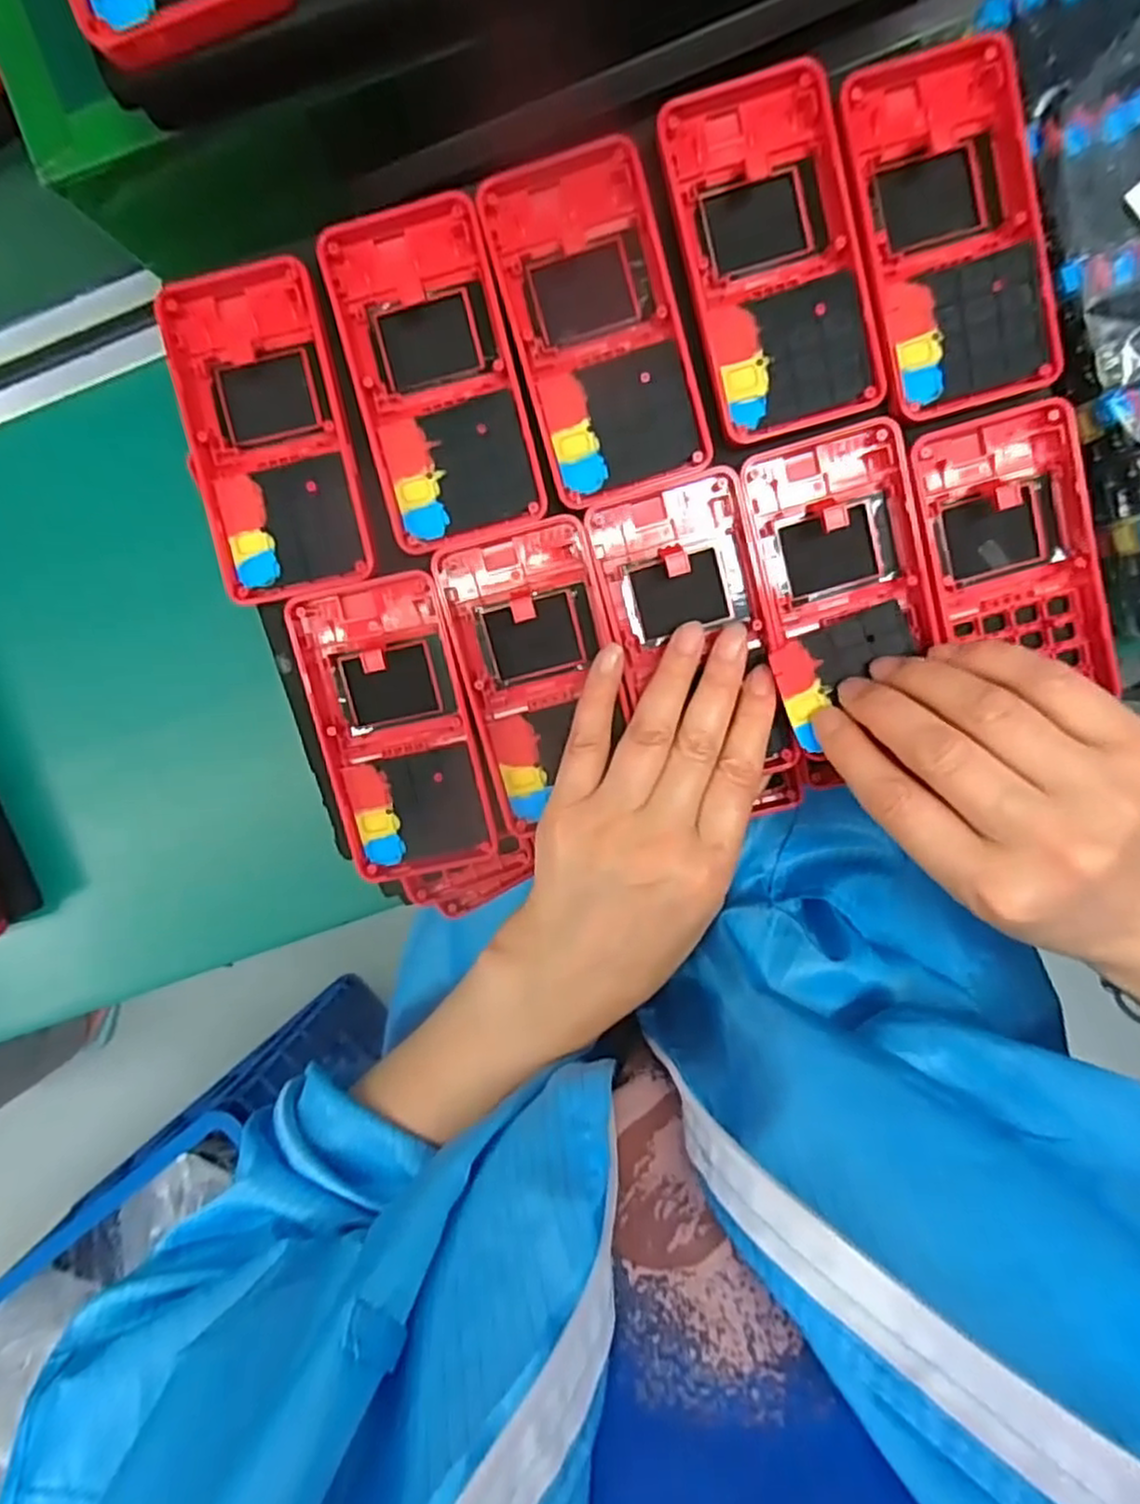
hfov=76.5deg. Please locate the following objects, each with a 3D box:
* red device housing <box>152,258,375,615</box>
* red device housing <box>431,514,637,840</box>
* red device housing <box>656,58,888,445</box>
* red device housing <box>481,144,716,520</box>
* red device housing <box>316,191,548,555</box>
[{"bbox_3d":[-0.120,-0.127,0.287,0.064,0.013,0.125,-11,96,4],"label":"red device housing"},{"bbox_3d":[-0.011,-0.032,0.295,0.061,0.024,0.115,-14,91,4],"label":"red device housing"},{"bbox_3d":[0.076,-0.186,0.271,0.062,0.015,0.124,-15,95,4],"label":"red device housing"},{"bbox_3d":[0.010,-0.162,0.277,0.061,0.015,0.122,-16,95,4],"label":"red device housing"},{"bbox_3d":[-0.053,-0.146,0.282,0.062,0.016,0.124,-14,95,4],"label":"red device housing"}]

